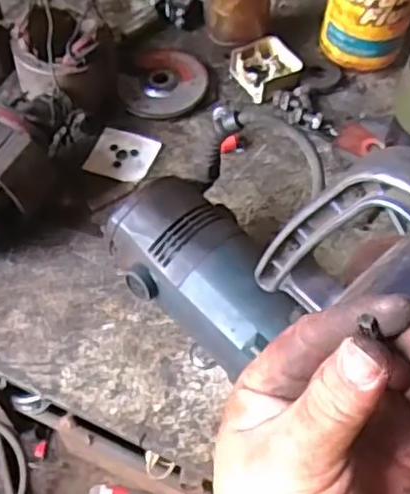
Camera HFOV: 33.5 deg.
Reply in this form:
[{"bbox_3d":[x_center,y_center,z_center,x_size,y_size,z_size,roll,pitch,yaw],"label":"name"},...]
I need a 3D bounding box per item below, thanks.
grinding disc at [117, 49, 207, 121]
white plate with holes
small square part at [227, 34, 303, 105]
[{"bbox_3d":[-0.043,-0.174,0.703,0.088,0.017,0.102,-2,57,-5],"label":"grinding disc"},{"bbox_3d":[-0.078,-0.087,0.650,0.057,0.004,0.057,17,57,7],"label":"white plate with holes"},{"bbox_3d":[0.063,-0.185,0.702,0.062,0.020,0.064,-31,64,-22],"label":"small square part"}]

